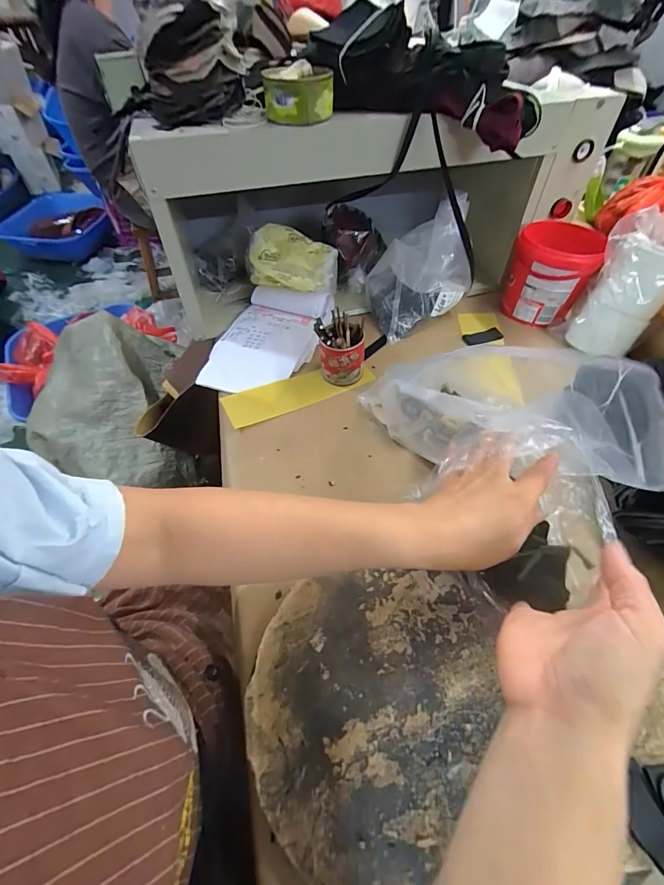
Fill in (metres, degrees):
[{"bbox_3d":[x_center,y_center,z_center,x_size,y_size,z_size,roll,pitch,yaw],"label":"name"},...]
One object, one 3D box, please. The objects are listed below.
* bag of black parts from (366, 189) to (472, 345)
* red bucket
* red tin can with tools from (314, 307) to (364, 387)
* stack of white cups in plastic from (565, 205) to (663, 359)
[{"bbox_3d":[0.153,-0.287,0.648,0.166,0.162,0.098,-24,55,-18],"label":"bag of black parts"},{"bbox_3d":[0.358,-0.286,0.641,0.120,0.132,0.105,18,54,14],"label":"red bucket"},{"bbox_3d":[0.011,-0.140,0.564,0.065,0.082,0.067,0,52,0],"label":"red tin can with tools"},{"bbox_3d":[0.444,-0.232,0.576,0.107,0.178,0.103,31,58,23],"label":"stack of white cups in plastic"}]

